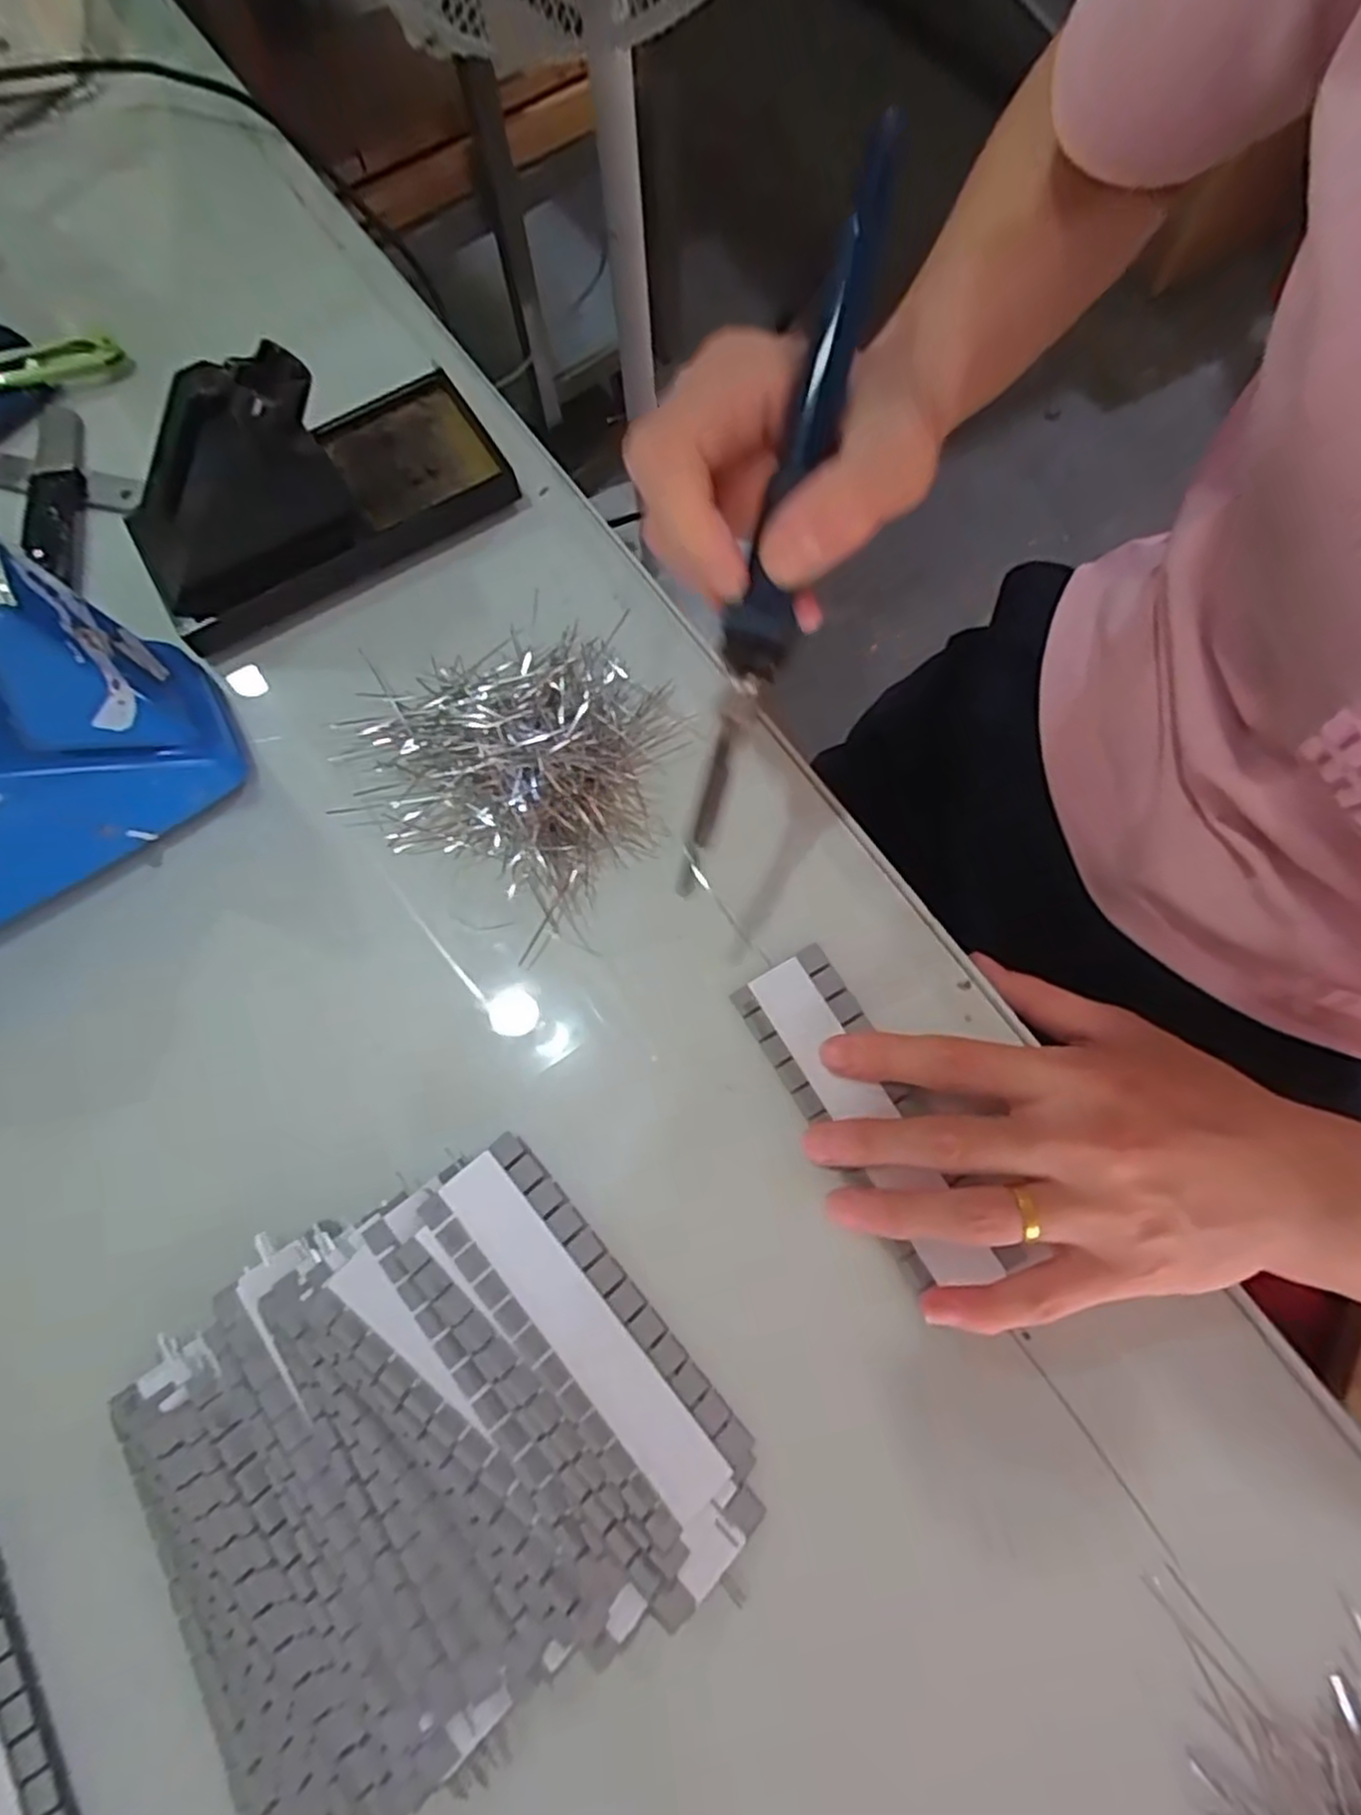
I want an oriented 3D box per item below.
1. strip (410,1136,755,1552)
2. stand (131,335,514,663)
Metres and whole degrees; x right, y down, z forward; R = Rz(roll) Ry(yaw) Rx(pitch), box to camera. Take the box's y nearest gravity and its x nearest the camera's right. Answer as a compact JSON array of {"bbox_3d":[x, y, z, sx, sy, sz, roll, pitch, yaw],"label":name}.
[{"bbox_3d":[-0.033,0.134,0.257,0.037,0.010,0.123,-40,76,-10],"label":"strip"},{"bbox_3d":[-0.162,-0.189,0.334,0.157,0.071,0.075,-31,74,-7],"label":"stand"}]

